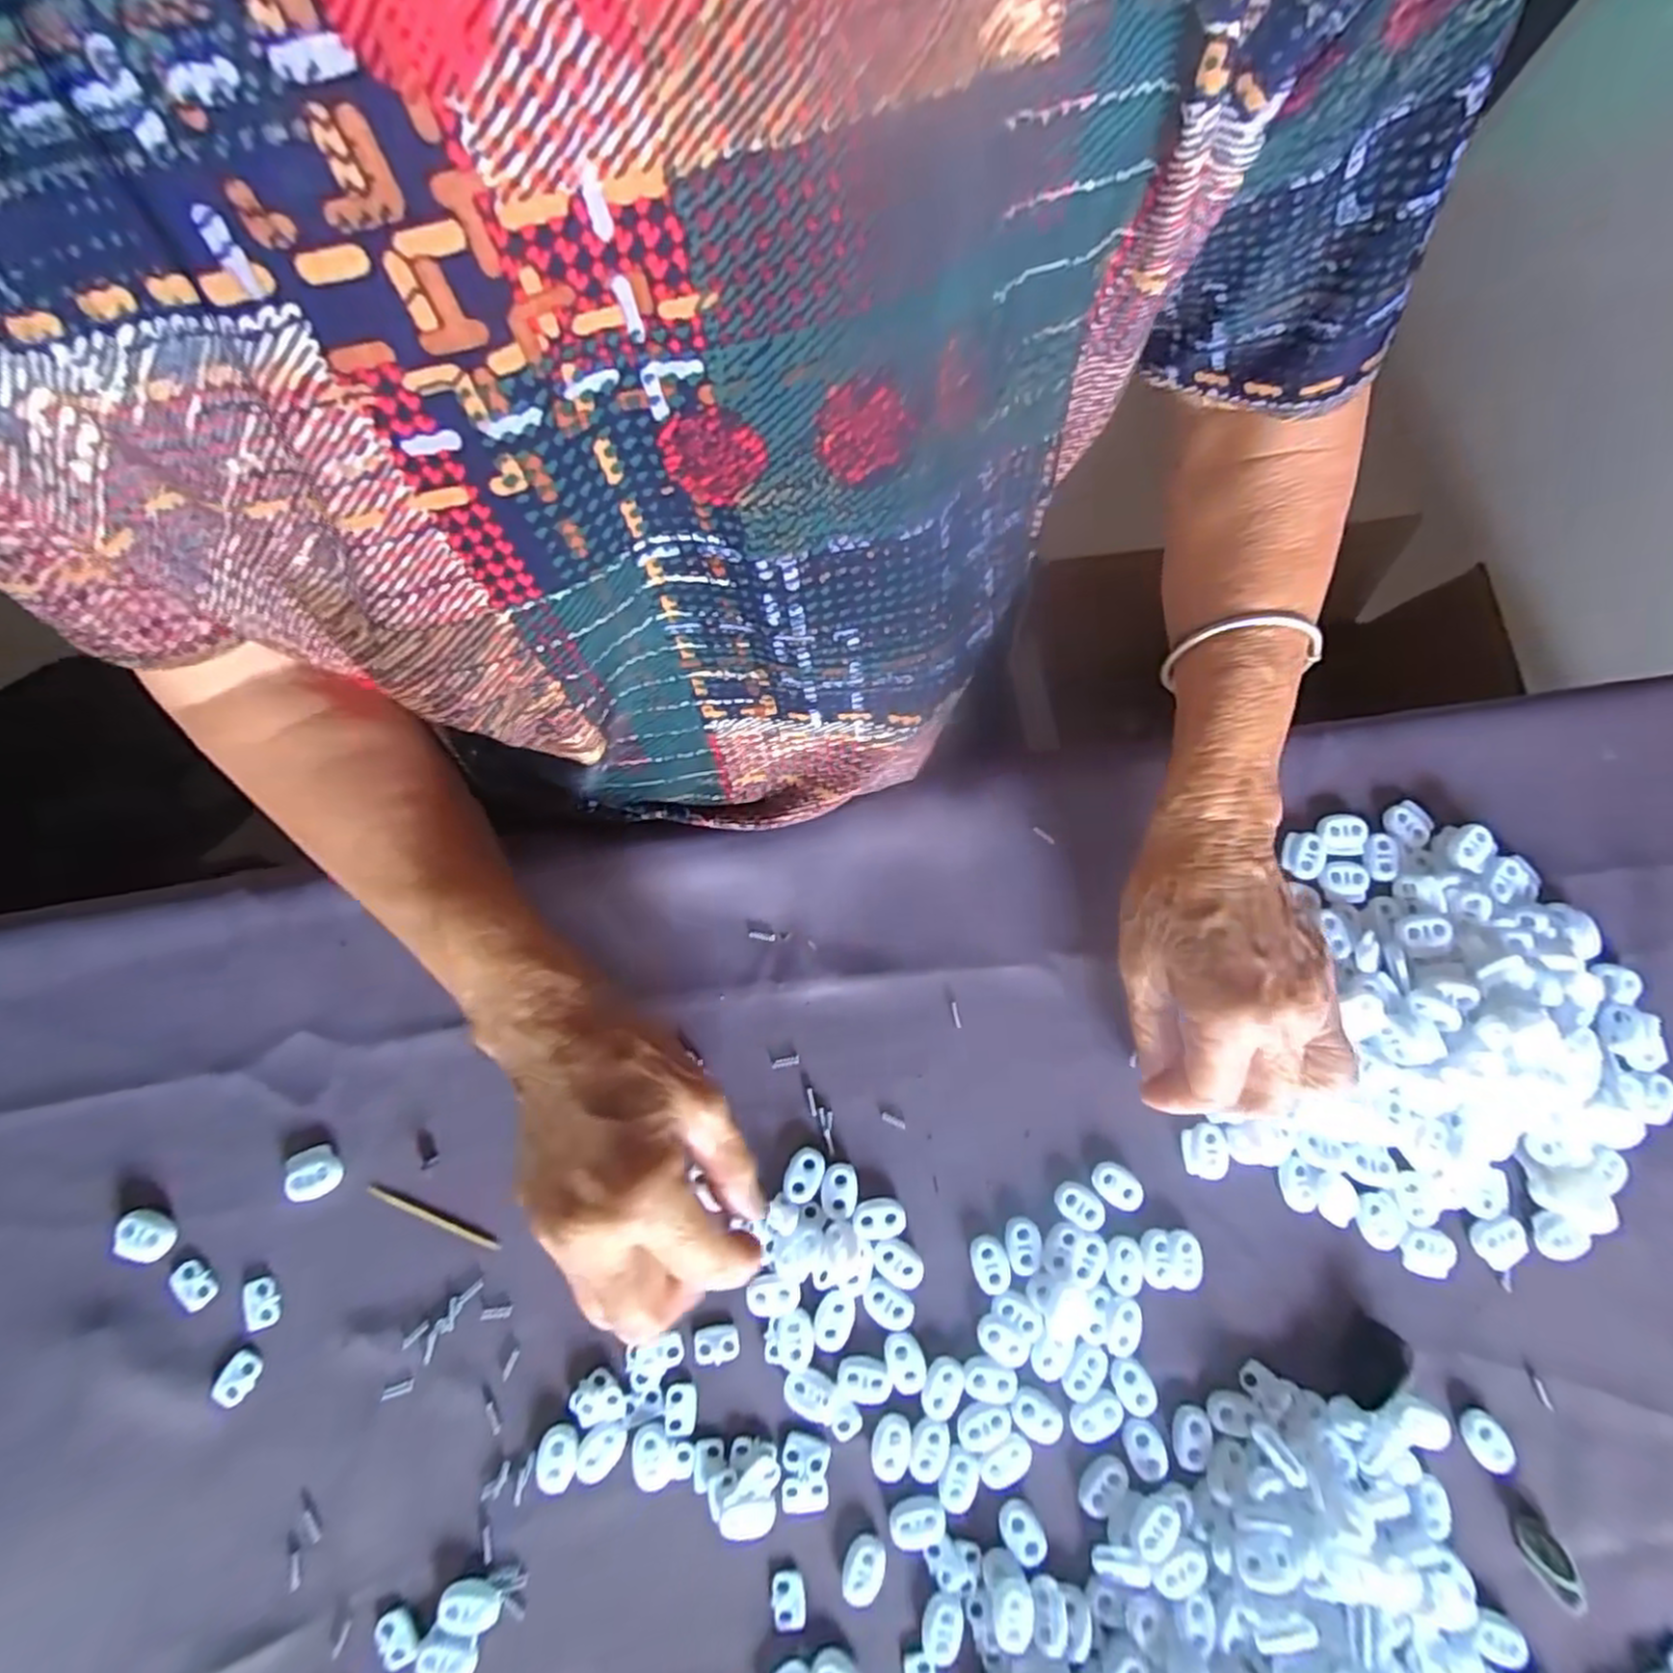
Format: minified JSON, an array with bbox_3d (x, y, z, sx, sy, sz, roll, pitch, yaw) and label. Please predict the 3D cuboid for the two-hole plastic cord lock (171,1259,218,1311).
[{"bbox_3d":[-0.266,0.185,0.314,0.010,0.004,0.019,-33,80,-7],"label":"two-hole plastic cord lock"}]

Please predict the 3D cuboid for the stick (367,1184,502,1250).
[{"bbox_3d":[-0.170,0.161,0.321,0.060,0.004,0.005,24,79,4],"label":"stick"}]

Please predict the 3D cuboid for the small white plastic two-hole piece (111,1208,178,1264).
[{"bbox_3d":[-0.286,0.165,0.313,0.022,0.008,0.017,30,79,5],"label":"small white plastic two-hole piece"}]

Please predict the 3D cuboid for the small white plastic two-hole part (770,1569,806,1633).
[{"bbox_3d":[-0.019,0.303,0.300,0.013,0.004,0.020,-6,78,-2],"label":"small white plastic two-hole part"}]

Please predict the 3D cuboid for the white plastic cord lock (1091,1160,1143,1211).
[{"bbox_3d":[0.122,0.152,0.329,0.023,0.004,0.015,44,81,8],"label":"white plastic cord lock"}]

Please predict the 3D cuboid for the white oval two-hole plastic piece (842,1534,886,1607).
[{"bbox_3d":[0.011,0.293,0.304,0.016,0.006,0.023,14,78,2],"label":"white oval two-hole plastic piece"}]

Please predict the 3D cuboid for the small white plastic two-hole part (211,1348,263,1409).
[{"bbox_3d":[-0.244,0.221,0.308,0.012,0.004,0.022,26,79,4],"label":"small white plastic two-hole part"}]

